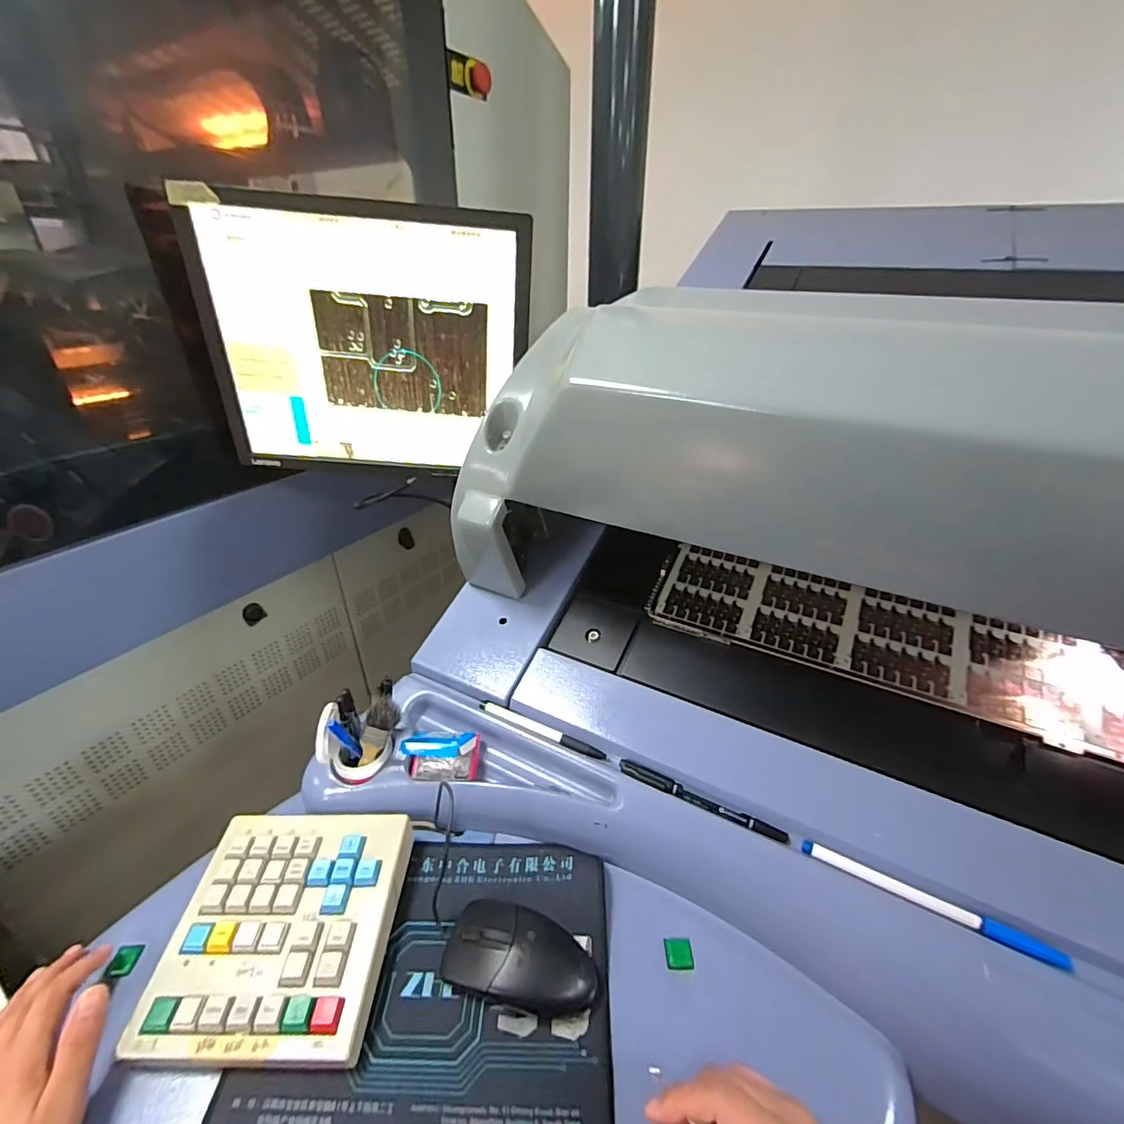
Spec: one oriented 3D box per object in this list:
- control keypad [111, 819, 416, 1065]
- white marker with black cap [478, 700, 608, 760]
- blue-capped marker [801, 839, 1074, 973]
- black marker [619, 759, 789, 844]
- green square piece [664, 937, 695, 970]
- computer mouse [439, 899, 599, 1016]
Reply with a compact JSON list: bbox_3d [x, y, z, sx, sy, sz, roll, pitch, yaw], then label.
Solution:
[{"bbox_3d":[-0.213,0.274,0.397,0.158,0.029,0.158,2,32,1],"label":"control keypad"},{"bbox_3d":[-0.019,0.161,0.496,0.139,0.007,0.011,17,35,24],"label":"white marker with black cap"},{"bbox_3d":[0.257,0.238,0.367,0.159,0.008,0.016,17,35,24],"label":"blue-capped marker"},{"bbox_3d":[0.115,0.199,0.436,0.141,0.007,0.012,16,35,23],"label":"black marker"},{"bbox_3d":[0.092,0.307,0.405,0.020,0.007,0.019,0,32,-2],"label":"green square piece"},{"bbox_3d":[-0.031,0.291,0.378,0.110,0.032,0.055,12,33,17],"label":"computer mouse"}]

